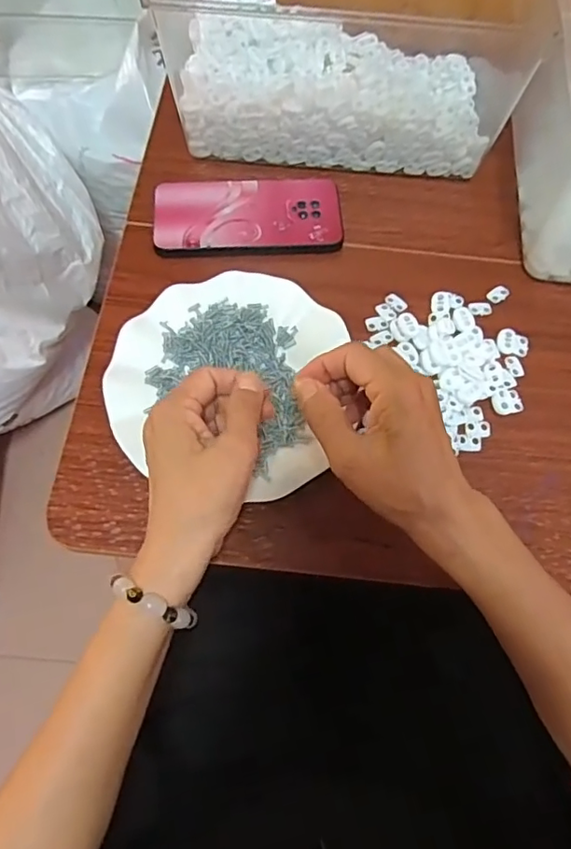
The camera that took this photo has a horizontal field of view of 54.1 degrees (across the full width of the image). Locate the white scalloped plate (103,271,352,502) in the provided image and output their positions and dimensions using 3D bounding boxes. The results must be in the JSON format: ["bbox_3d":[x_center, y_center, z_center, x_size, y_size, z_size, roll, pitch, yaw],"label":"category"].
[{"bbox_3d":[-0.046,-0.037,0.428,0.163,0.027,0.173,0,68,-1],"label":"white scalloped plate"}]

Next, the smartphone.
[{"bbox_3d":[-0.033,-0.186,0.497,0.162,0.012,0.079,-2,68,-2],"label":"smartphone"}]

